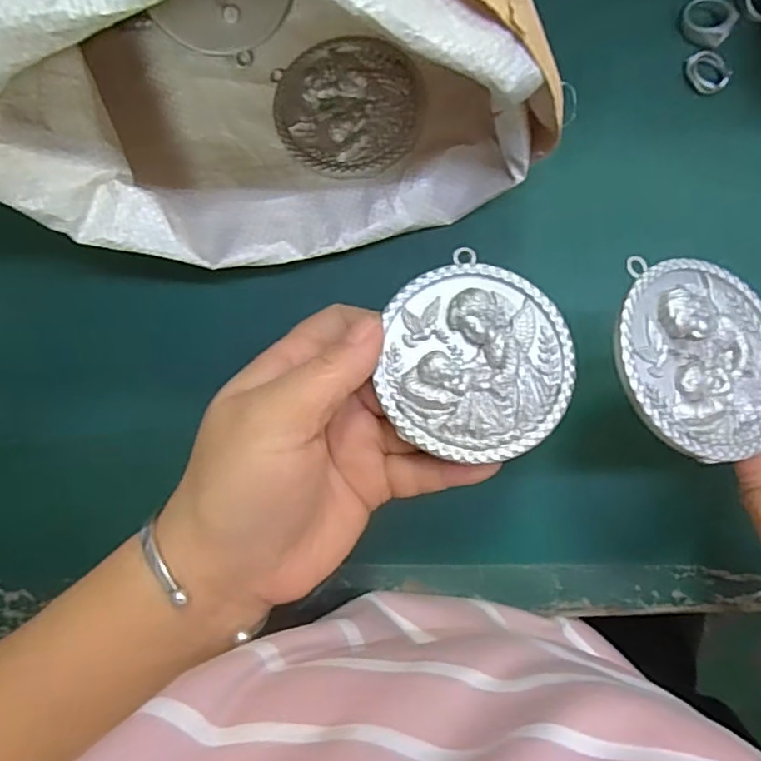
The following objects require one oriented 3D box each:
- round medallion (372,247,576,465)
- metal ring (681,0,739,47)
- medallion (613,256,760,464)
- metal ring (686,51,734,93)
[{"bbox_3d":[0.036,-0.008,0.229,0.068,0.010,0.071,0,85,-4],"label":"round medallion"},{"bbox_3d":[0.172,-0.189,0.324,0.027,0.008,0.020,27,84,-1],"label":"metal ring"},{"bbox_3d":[0.117,-0.009,0.222,0.070,0.006,0.072,4,74,-15],"label":"medallion"},{"bbox_3d":[0.172,-0.163,0.326,0.021,0.004,0.023,0,85,-4],"label":"metal ring"}]

